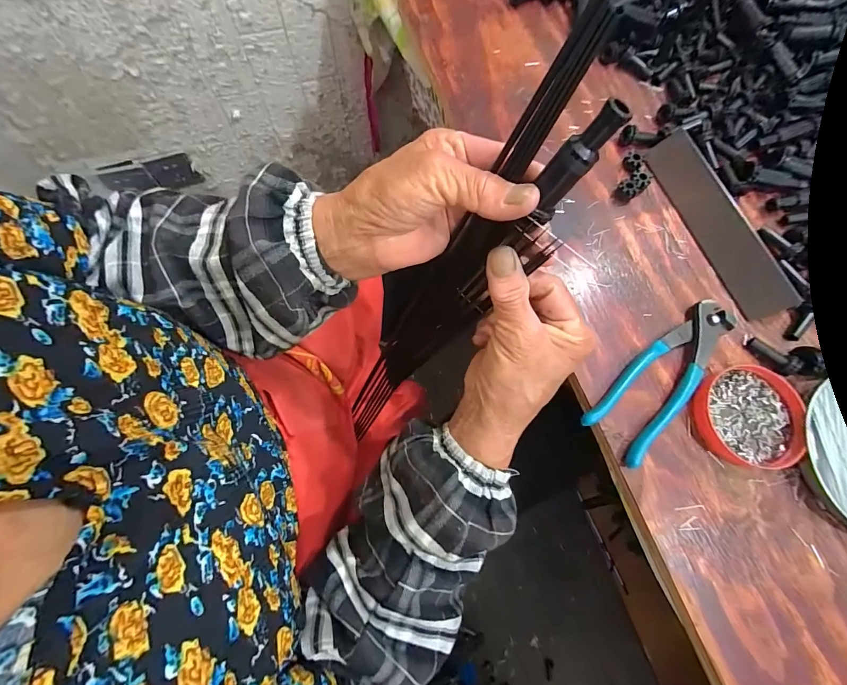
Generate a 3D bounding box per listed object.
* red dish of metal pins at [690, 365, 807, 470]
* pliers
[{"bbox_3d":[0.261,0.059,0.304,0.079,0.015,0.076,1,74,-3],"label":"red dish of metal pins"},{"bbox_3d":[0.201,0.026,0.315,0.161,0.014,0.050,-41,80,-13],"label":"pliers"}]

